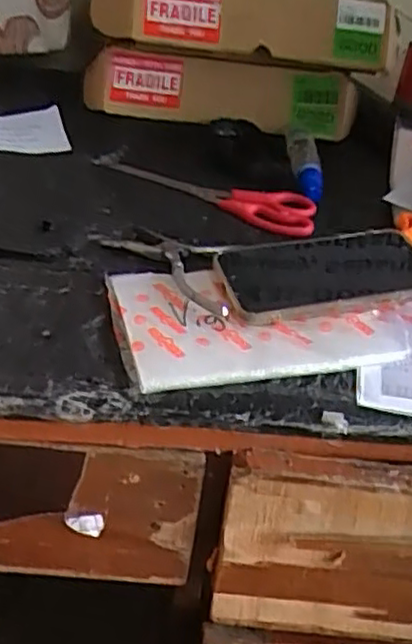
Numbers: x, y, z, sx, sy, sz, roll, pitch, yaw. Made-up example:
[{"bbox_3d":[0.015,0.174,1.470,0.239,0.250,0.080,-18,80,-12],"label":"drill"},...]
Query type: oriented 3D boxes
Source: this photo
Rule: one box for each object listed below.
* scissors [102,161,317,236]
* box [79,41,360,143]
[{"bbox_3d":[0.006,-0.123,0.618,0.206,0.011,0.059,23,38,21],"label":"scissors"},{"bbox_3d":[0.018,-0.261,0.761,0.295,0.077,0.072,2,35,-8],"label":"box"}]

